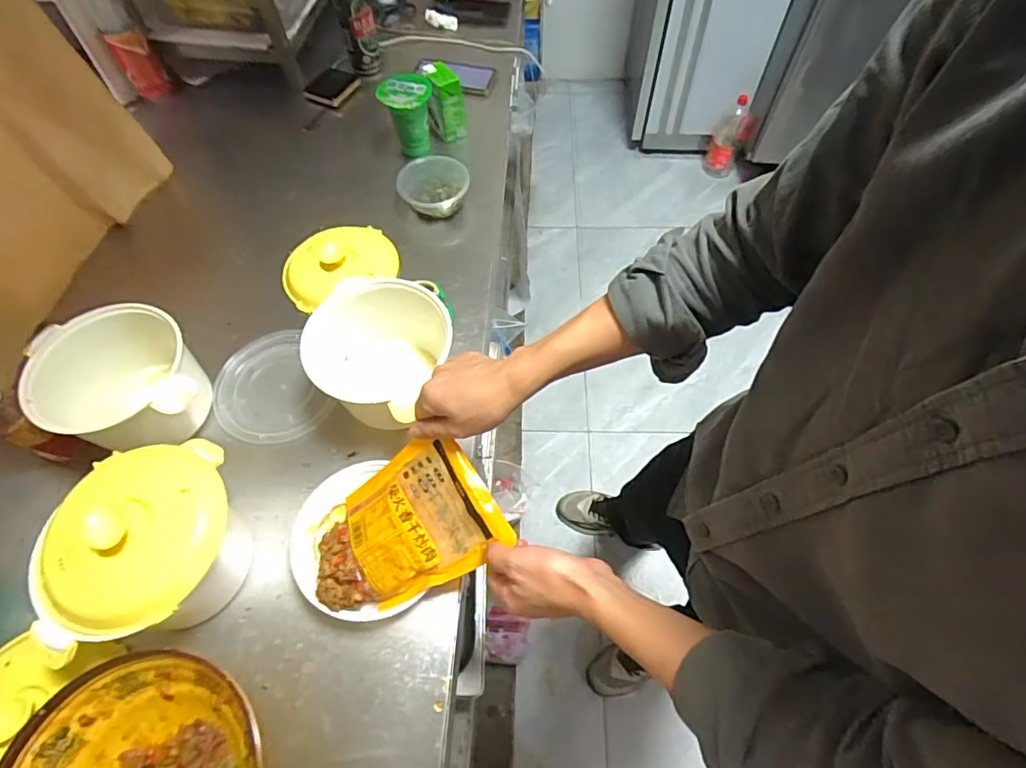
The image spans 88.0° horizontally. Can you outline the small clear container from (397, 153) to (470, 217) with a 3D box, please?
[{"bbox_3d":[-0.128,-0.317,0.876,0.113,0.055,0.103,-2,60,0],"label":"small clear container"}]

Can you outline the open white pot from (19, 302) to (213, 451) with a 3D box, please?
[{"bbox_3d":[-0.480,0.003,0.655,0.153,0.126,0.157,-1,60,1],"label":"open white pot"}]

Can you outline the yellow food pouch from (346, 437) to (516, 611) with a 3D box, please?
[{"bbox_3d":[-0.092,0.135,0.543,0.150,0.028,0.135,-26,81,7],"label":"yellow food pouch"}]

